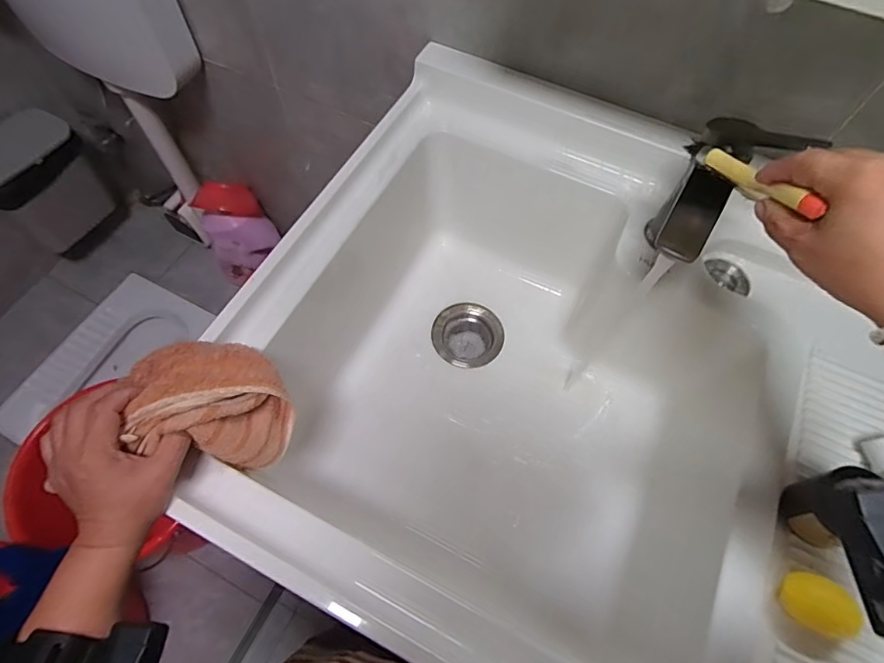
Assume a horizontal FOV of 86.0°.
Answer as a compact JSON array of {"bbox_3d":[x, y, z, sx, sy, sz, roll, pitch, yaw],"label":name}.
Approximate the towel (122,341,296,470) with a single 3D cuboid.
[{"bbox_3d":[-0.205,0.066,0.435,0.109,0.100,0.097,1,64,-2],"label":"towel"}]

